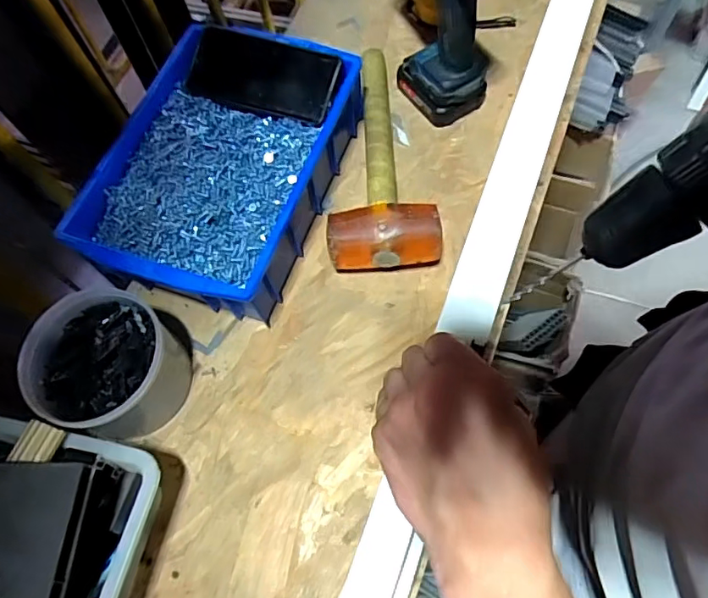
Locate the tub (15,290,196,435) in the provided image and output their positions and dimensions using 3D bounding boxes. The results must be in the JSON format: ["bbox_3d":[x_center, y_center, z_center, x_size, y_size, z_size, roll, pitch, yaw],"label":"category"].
[{"bbox_3d":[-0.214,0.062,0.470,0.114,0.081,0.113,-1,66,3],"label":"tub"}]

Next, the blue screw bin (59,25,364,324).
[{"bbox_3d":[-0.133,-0.137,0.543,0.213,0.092,0.297,20,68,12],"label":"blue screw bin"}]

